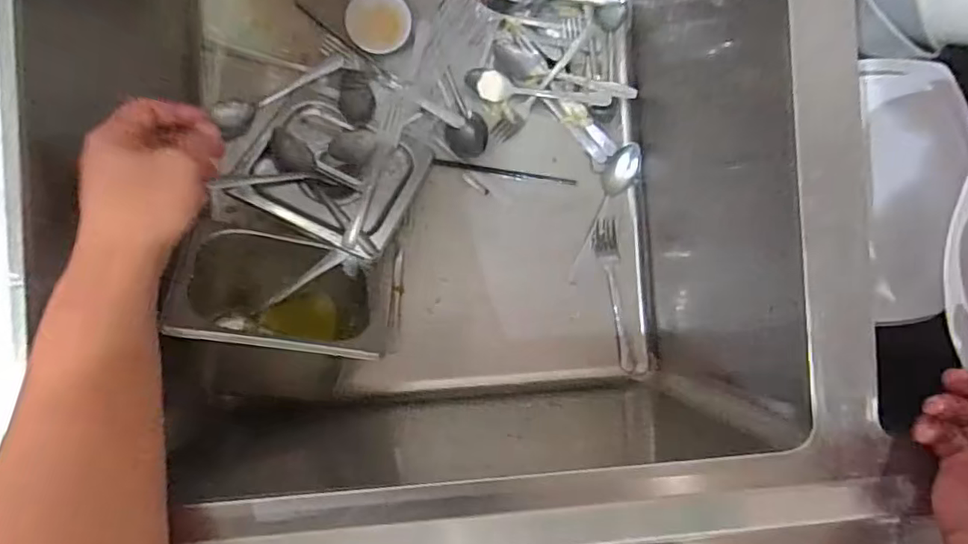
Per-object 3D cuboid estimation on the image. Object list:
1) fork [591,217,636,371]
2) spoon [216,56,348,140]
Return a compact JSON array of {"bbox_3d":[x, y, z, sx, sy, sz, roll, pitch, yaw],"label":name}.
[{"bbox_3d":[0.153,0.027,0.672,0.028,0.009,0.177,-10,89,-6],"label":"fork"},{"bbox_3d":[-0.227,-0.205,0.652,0.153,0.029,0.036,-32,92,-12],"label":"spoon"}]

